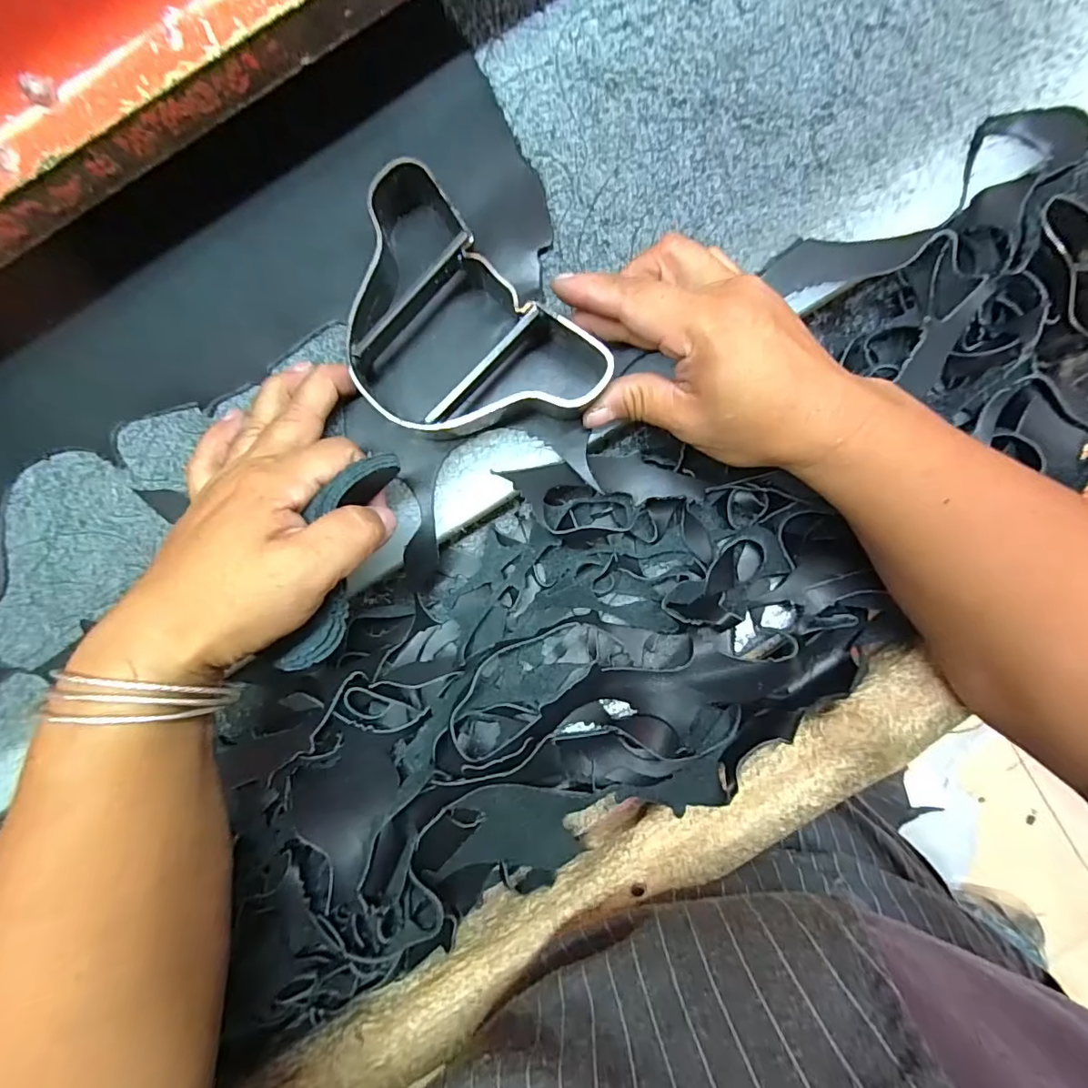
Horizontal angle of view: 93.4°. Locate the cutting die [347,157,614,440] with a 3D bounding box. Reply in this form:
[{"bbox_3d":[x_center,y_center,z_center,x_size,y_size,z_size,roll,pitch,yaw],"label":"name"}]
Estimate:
[{"bbox_3d":[-0.047,-0.099,0.253,0.139,0.032,0.094,44,91,-4],"label":"cutting die"}]

